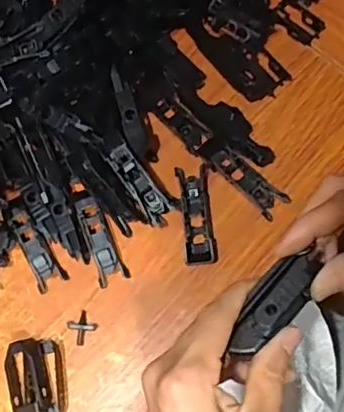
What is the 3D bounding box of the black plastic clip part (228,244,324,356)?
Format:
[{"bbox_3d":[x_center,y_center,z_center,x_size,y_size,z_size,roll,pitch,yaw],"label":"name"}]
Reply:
[{"bbox_3d":[0.053,0.048,0.286,0.024,0.011,0.064,39,83,6],"label":"black plastic clip part"}]

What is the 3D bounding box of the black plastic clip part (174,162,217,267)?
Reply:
[{"bbox_3d":[0.017,0.005,0.376,0.022,0.012,0.066,-6,74,3],"label":"black plastic clip part"}]

